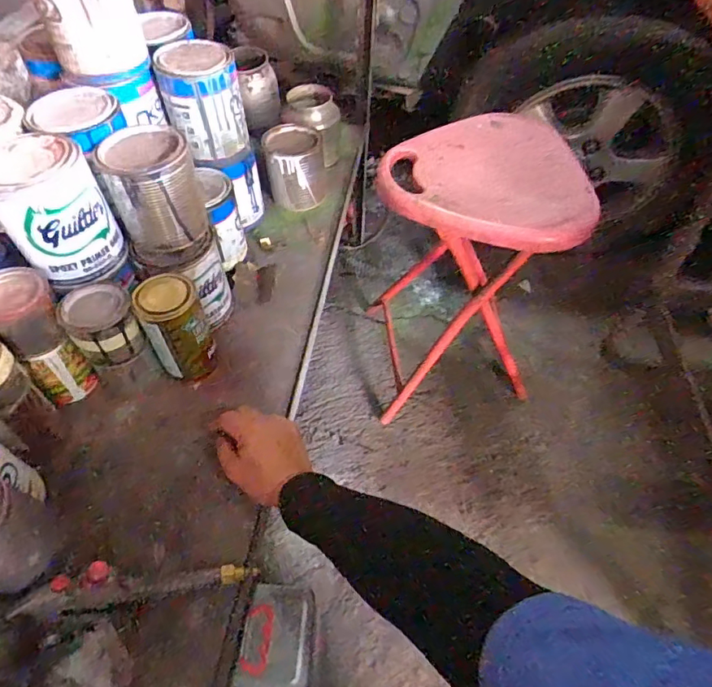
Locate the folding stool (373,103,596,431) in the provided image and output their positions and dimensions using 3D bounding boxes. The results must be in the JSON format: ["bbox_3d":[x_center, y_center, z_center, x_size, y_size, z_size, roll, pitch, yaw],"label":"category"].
[{"bbox_3d":[0.175,-0.108,0.856,0.274,0.484,0.280,-6,52,-5],"label":"folding stool"}]

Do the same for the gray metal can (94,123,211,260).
[{"bbox_3d":[-0.233,-0.176,0.579,0.098,0.113,0.097,0,52,0],"label":"gray metal can"}]

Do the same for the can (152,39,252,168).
[{"bbox_3d":[-0.211,-0.334,0.694,0.101,0.134,0.101,0,52,0],"label":"can"}]

